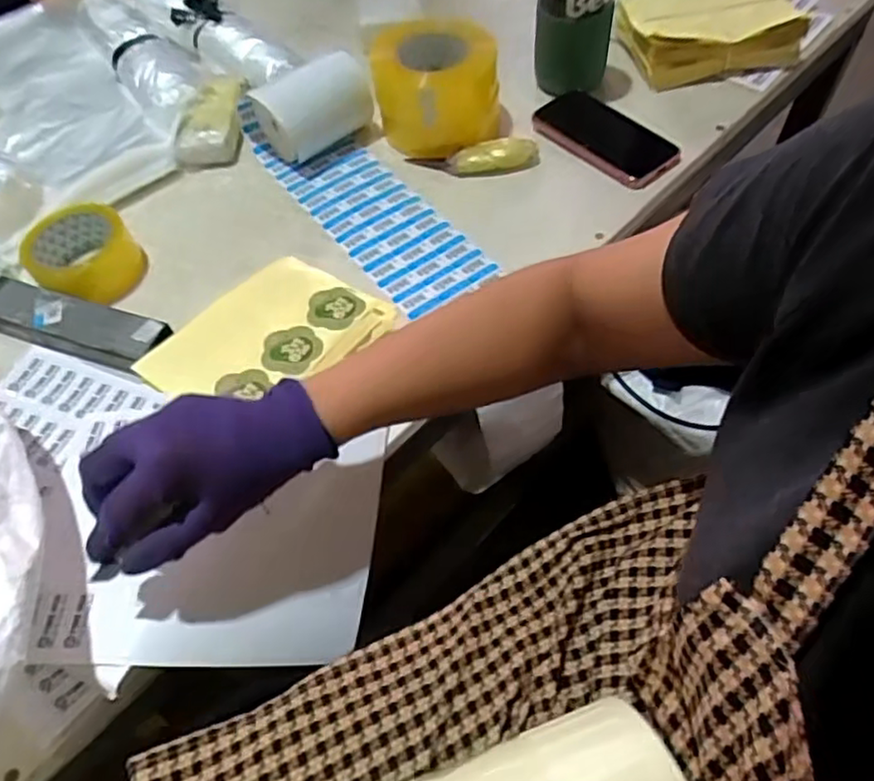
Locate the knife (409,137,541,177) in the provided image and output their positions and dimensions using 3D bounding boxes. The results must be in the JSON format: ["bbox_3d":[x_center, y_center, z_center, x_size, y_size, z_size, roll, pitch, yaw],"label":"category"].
[{"bbox_3d":[0.041,-0.261,0.740,0.141,0.028,0.036,1,56,5],"label":"knife"}]

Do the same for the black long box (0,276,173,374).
[{"bbox_3d":[-0.347,-0.062,0.632,0.197,0.029,0.050,17,59,15],"label":"black long box"}]

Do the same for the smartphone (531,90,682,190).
[{"bbox_3d":[0.191,-0.290,0.749,0.093,0.018,0.167,-40,62,-21],"label":"smartphone"}]

